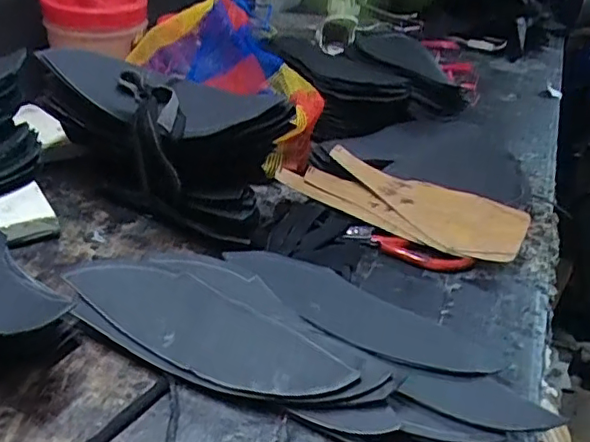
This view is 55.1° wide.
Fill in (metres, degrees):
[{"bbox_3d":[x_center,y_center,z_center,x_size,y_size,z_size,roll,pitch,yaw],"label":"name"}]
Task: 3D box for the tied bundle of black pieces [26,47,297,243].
[{"bbox_3d":[-0.121,-0.074,0.511,0.232,0.119,0.082,23,36,26],"label":"tied bundle of black pieces"}]

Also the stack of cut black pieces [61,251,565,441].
[{"bbox_3d":[0.006,0.076,0.411,0.307,0.033,0.143,15,33,16],"label":"stack of cut black pieces"}]

